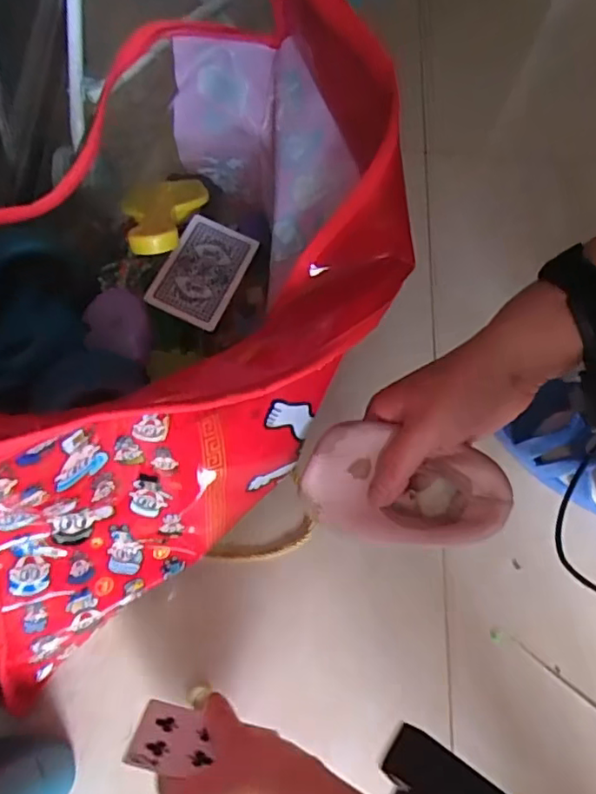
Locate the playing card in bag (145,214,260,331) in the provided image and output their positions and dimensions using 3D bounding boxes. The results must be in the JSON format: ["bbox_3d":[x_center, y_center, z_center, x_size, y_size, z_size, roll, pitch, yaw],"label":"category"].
[{"bbox_3d":[-0.073,-0.097,0.443,0.056,0.004,0.084,25,71,1],"label":"playing card in bag"}]

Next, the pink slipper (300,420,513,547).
[{"bbox_3d":[0.068,0.058,0.385,0.129,0.039,0.073,12,98,-2],"label":"pink slipper"}]

